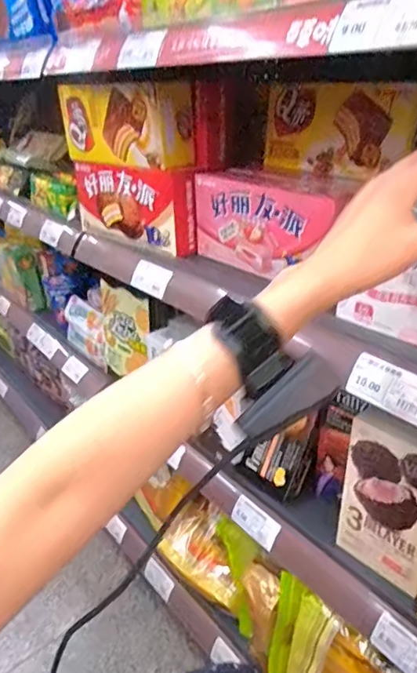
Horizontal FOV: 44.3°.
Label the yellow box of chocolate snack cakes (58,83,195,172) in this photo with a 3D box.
[{"bbox_3d":[-0.116,-0.296,0.719,0.213,0.098,0.061,23,38,40],"label":"yellow box of chocolate snack cakes"}]

